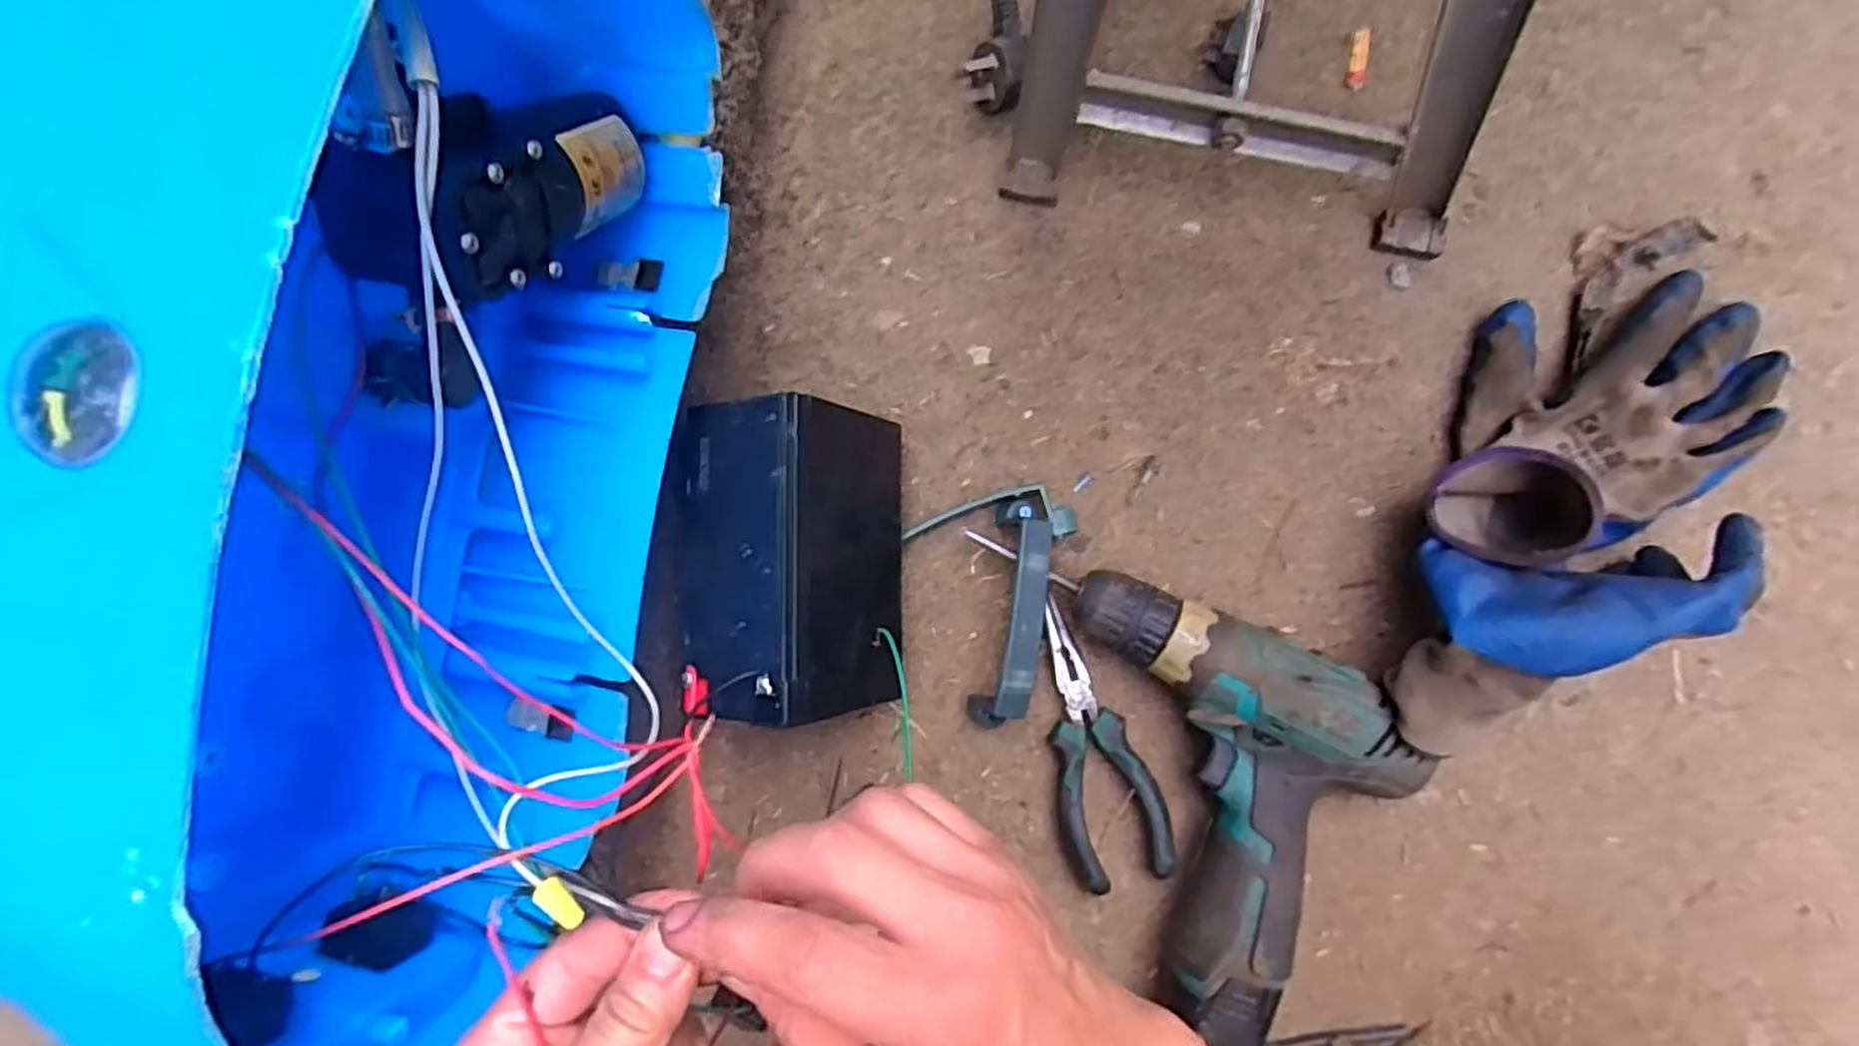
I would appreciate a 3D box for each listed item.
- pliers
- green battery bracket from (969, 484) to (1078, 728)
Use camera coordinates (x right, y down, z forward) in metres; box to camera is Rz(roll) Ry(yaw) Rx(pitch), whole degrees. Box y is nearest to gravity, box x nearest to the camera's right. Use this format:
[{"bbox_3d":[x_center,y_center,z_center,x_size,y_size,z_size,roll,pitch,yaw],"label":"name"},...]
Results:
[{"bbox_3d":[0.091,0.119,0.439,0.055,0.018,0.150,-13,84,4],"label":"pliers"},{"bbox_3d":[0.051,0.047,0.439,0.042,0.041,0.129,8,85,6],"label":"green battery bracket"}]

